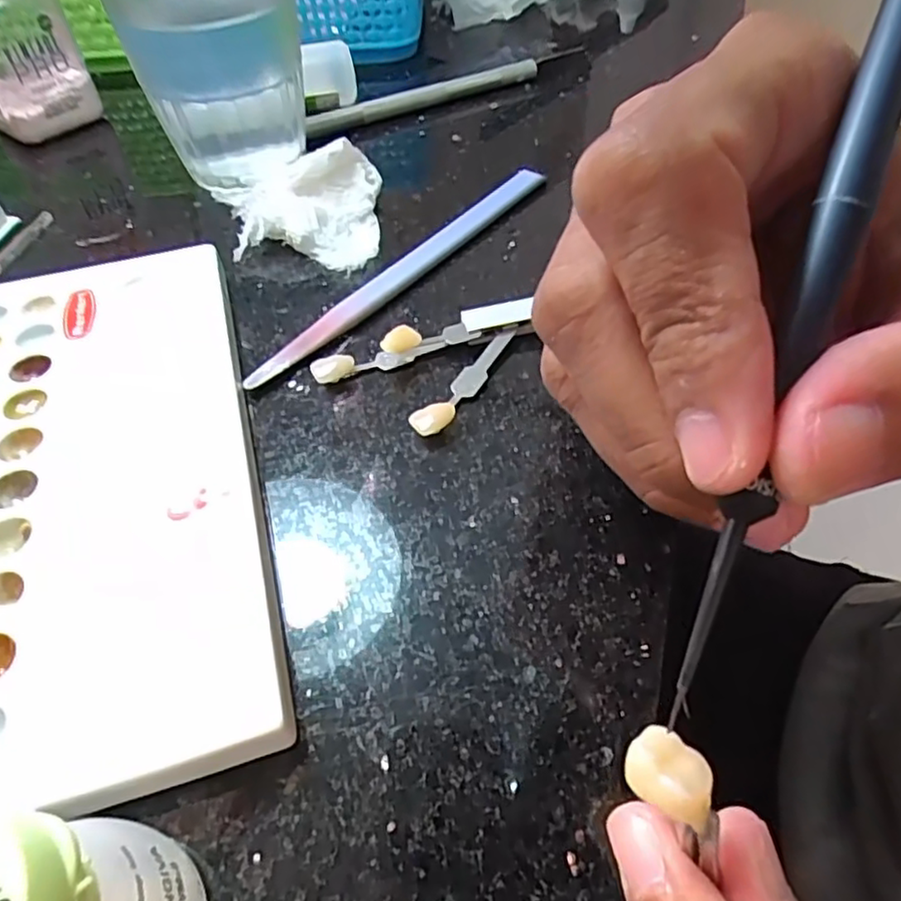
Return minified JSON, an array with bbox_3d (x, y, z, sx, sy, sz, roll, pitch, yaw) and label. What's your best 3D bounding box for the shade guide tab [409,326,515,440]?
[{"bbox_3d":[0.005,-0.019,0.172,0.008,0.005,0.046,26,55,19],"label":"shade guide tab"}]

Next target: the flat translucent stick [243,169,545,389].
[{"bbox_3d":[-0.011,-0.060,0.205,0.009,0.004,0.135,38,60,13],"label":"flat translucent stick"}]

